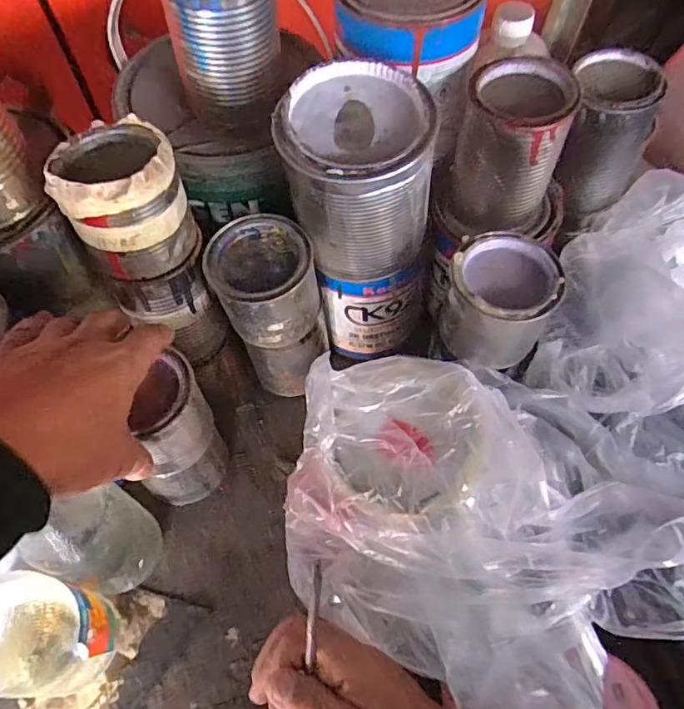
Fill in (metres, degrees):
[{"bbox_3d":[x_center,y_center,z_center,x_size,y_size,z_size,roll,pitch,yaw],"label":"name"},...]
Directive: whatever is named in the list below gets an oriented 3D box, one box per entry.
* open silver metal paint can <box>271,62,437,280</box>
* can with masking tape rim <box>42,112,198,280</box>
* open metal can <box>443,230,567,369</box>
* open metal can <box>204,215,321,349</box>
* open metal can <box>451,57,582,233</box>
[{"bbox_3d":[0.008,-0.119,0.365,0.094,0.113,0.087,0,61,0],"label":"open silver metal paint can"},{"bbox_3d":[-0.138,-0.100,0.340,0.074,0.074,0.072,-27,64,-14],"label":"can with masking tape rim"},{"bbox_3d":[0.110,-0.037,0.376,0.069,0.067,0.070,0,61,0],"label":"open metal can"},{"bbox_3d":[-0.058,-0.053,0.393,0.071,0.065,0.072,0,61,0],"label":"open metal can"},{"bbox_3d":[0.121,-0.148,0.386,0.072,0.096,0.073,0,61,0],"label":"open metal can"}]

